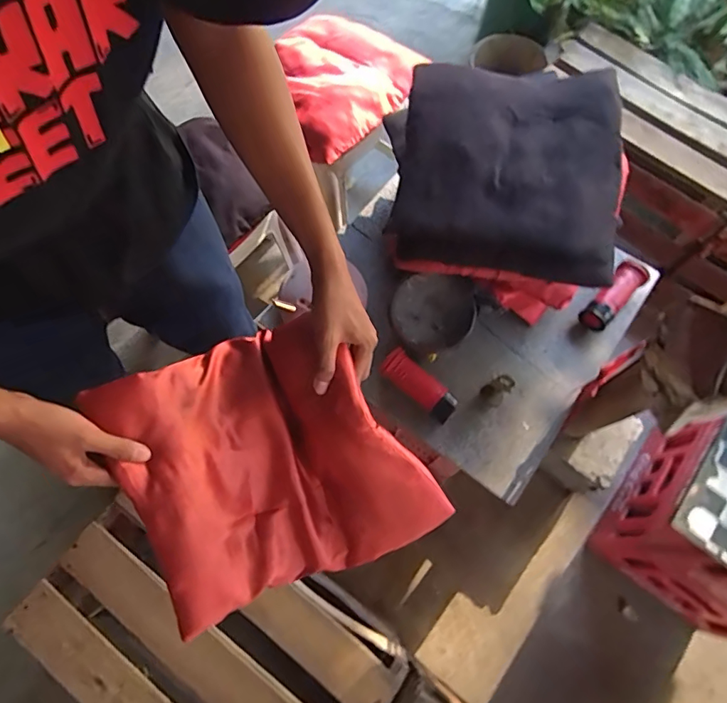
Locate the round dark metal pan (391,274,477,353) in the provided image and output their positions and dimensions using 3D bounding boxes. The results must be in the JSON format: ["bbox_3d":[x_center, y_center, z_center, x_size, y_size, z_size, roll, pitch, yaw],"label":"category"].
[{"bbox_3d":[0.133,-0.075,0.923,0.158,0.034,0.146,-1,87,12],"label":"round dark metal pan"}]

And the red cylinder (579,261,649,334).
[{"bbox_3d":[0.507,-0.117,0.963,0.055,0.064,0.158,43,74,14],"label":"red cylinder"}]

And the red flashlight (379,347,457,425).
[{"bbox_3d":[0.102,0.068,0.904,0.051,0.058,0.159,-42,75,-15],"label":"red flashlight"}]

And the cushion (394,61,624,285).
[{"bbox_3d":[0.233,-0.295,0.774,0.330,0.111,0.339,5,69,1],"label":"cushion"}]

